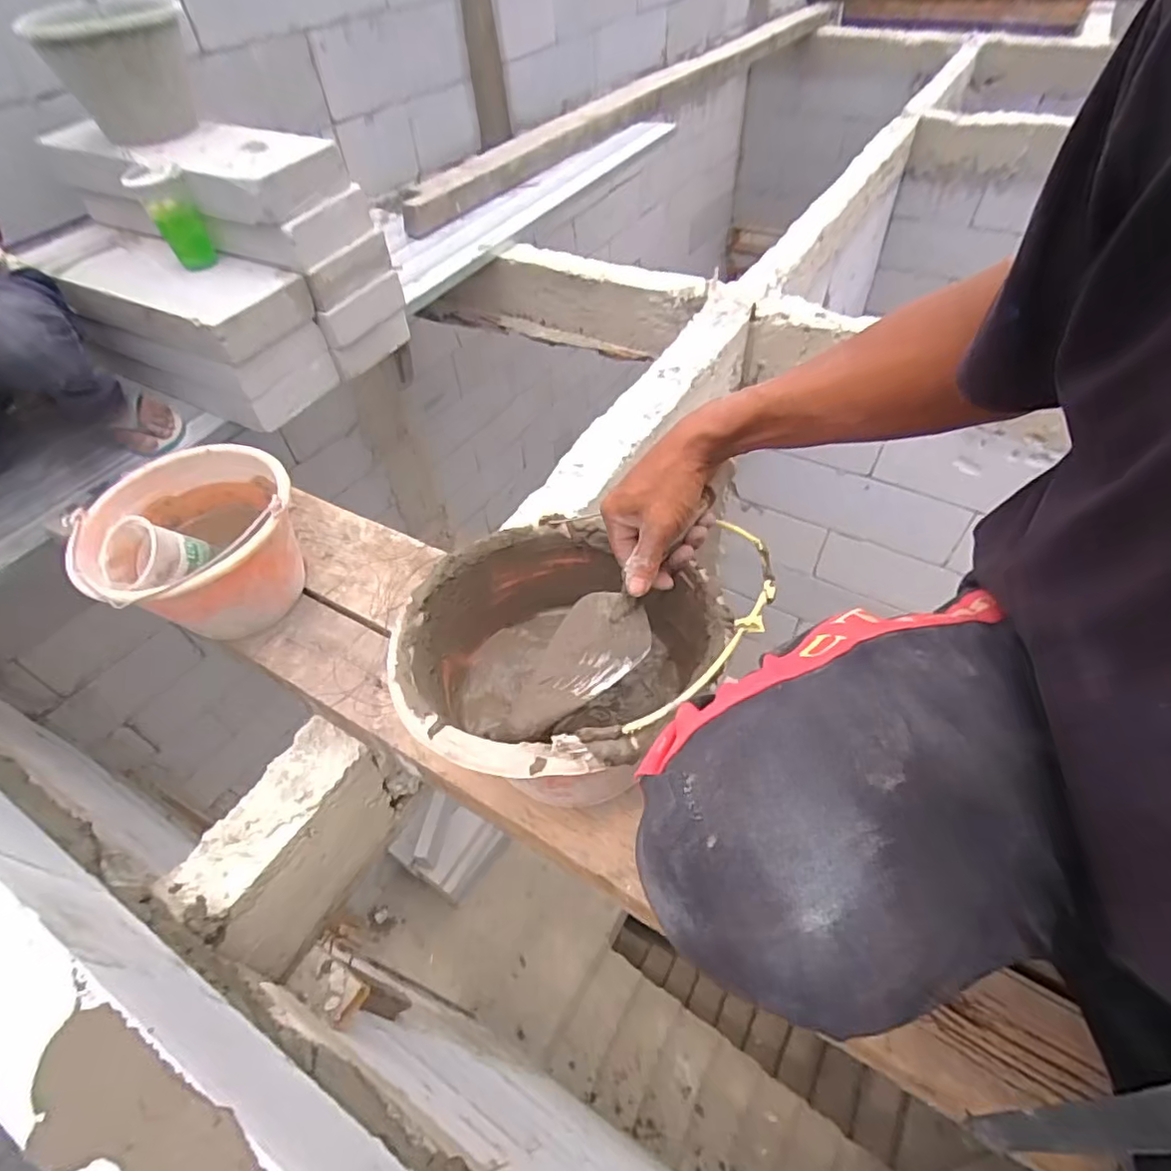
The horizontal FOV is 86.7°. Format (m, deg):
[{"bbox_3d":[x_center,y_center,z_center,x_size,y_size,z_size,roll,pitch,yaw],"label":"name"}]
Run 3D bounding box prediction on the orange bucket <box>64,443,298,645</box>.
[{"bbox_3d":[-0.480,-0.037,0.796,0.240,0.173,0.245,-2,50,2],"label":"orange bucket"}]

